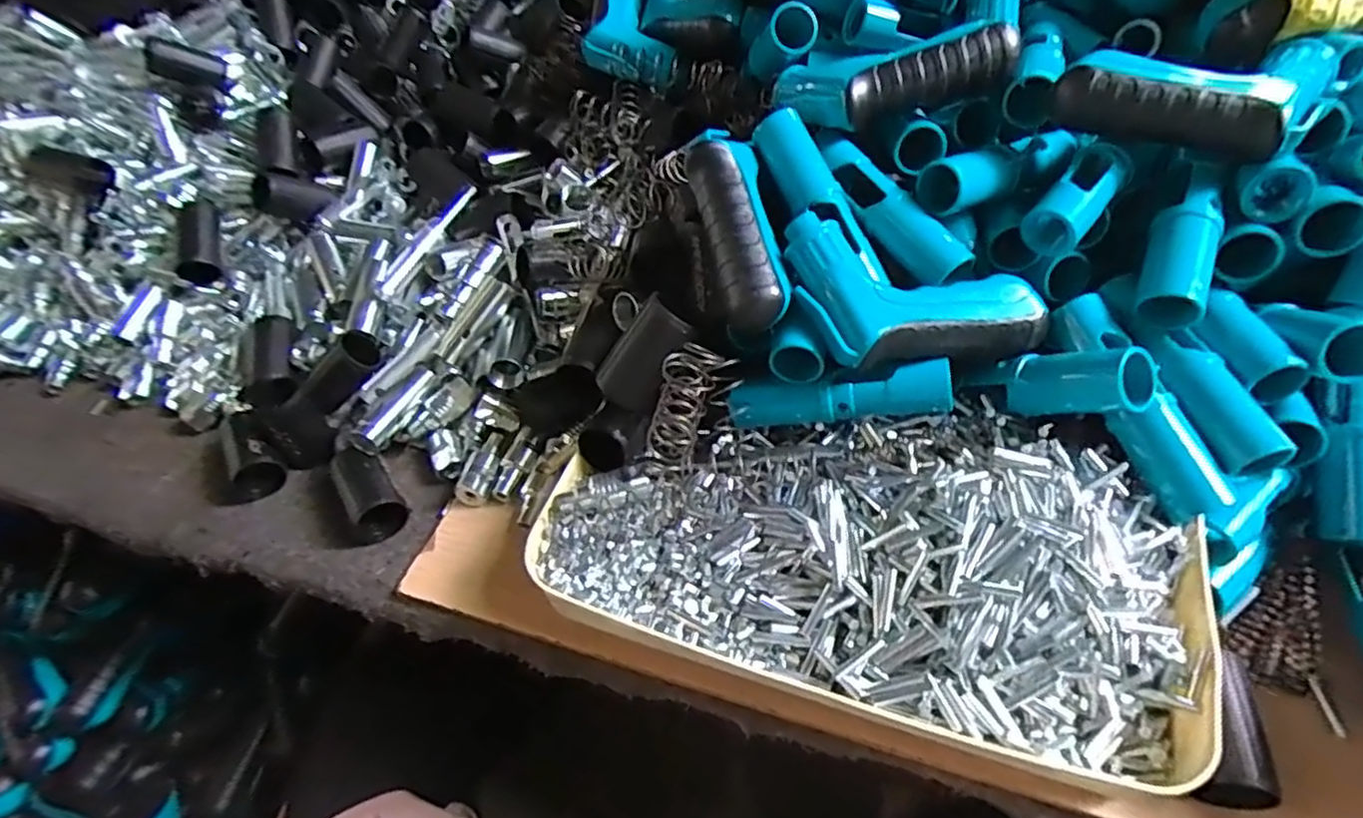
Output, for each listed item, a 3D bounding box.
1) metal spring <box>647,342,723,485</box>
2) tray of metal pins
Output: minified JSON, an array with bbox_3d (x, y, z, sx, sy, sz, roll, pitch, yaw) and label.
[{"bbox_3d":[0.001,0.002,0.377,0.030,0.081,0.033,13,21,-5],"label":"metal spring"},{"bbox_3d":[0.085,0.072,0.356,0.325,0.069,0.165,9,49,14],"label":"tray of metal pins"}]

